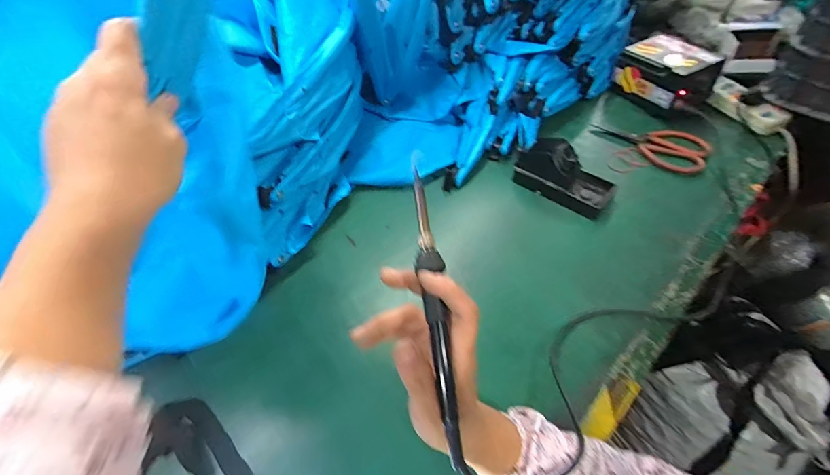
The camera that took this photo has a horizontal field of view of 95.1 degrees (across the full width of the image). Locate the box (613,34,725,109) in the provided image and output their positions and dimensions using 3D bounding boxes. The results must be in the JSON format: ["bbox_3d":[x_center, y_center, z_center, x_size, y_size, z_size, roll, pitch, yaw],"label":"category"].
[{"bbox_3d":[0.463,-0.307,0.694,0.076,0.094,0.152,-25,55,-13],"label":"box"}]

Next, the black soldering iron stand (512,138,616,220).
[{"bbox_3d":[0.250,-0.110,0.627,0.158,0.082,0.071,33,63,26],"label":"black soldering iron stand"}]

